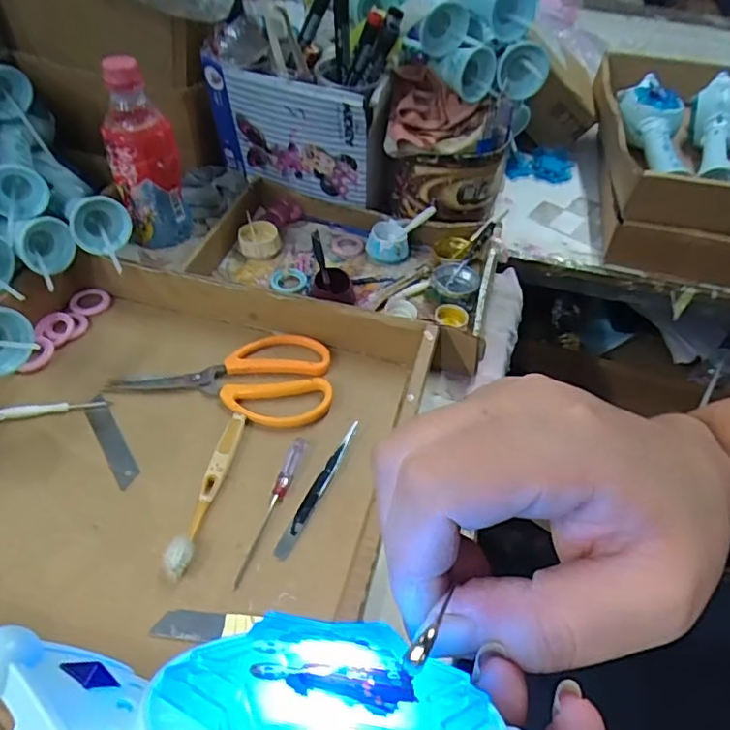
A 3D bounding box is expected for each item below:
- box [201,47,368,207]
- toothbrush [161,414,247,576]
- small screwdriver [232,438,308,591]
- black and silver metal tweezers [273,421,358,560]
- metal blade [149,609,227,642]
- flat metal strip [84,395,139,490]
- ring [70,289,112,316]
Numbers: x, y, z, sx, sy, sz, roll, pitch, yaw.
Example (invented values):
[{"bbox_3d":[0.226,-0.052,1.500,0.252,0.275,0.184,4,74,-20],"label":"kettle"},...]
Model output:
[{"bbox_3d":[-0.080,-0.244,0.607,0.173,0.139,0.020,17,60,11],"label":"box"},{"bbox_3d":[-0.116,0.091,0.425,0.017,0.013,0.136,10,47,4],"label":"toothbrush"},{"bbox_3d":[-0.068,0.103,0.419,0.012,0.009,0.122,15,47,9],"label":"small screwdriver"},{"bbox_3d":[-0.034,0.091,0.434,0.010,0.009,0.123,21,48,14],"label":"black and silver metal tweezers"},{"bbox_3d":[-0.113,0.167,0.367,0.044,0.004,0.019,5,46,-1],"label":"metal blade"},{"bbox_3d":[-0.205,0.060,0.460,0.018,0.004,0.095,-29,55,-20],"label":"flat metal strip"},{"bbox_3d":[-0.271,-0.063,0.566,0.037,0.009,0.041,-17,50,-20],"label":"ring"}]

